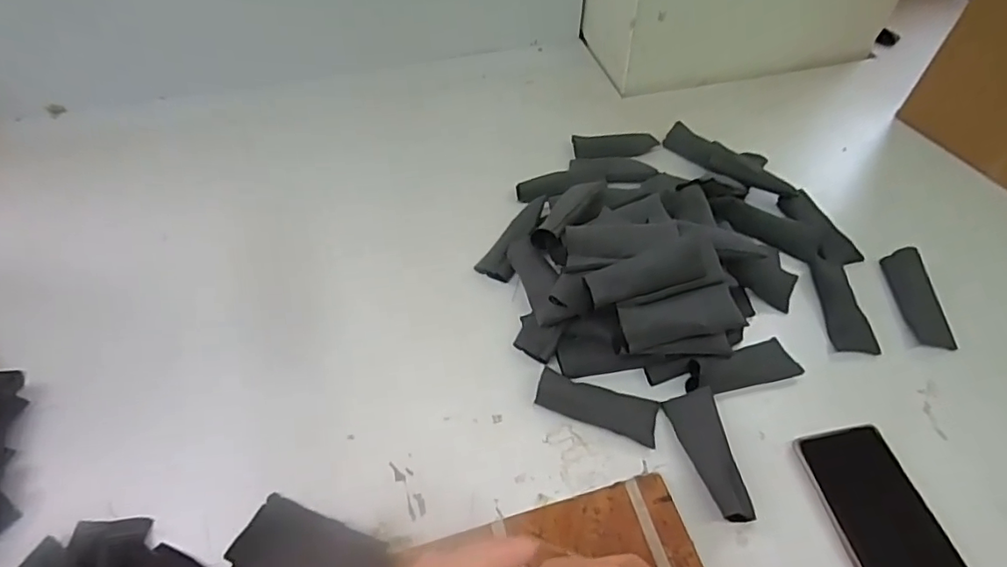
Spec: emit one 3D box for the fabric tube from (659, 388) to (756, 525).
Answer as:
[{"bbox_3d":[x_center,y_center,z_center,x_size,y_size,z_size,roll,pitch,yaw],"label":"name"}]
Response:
[{"bbox_3d":[0.171,0.137,0.449,0.038,0.016,0.104,-13,53,-9],"label":"fabric tube"}]

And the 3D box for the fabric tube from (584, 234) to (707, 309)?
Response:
[{"bbox_3d":[0.122,-0.010,0.467,0.110,0.023,0.034,-18,53,-14],"label":"fabric tube"}]

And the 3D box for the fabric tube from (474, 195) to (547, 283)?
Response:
[{"bbox_3d":[0.014,-0.051,0.573,0.035,0.018,0.104,28,72,21],"label":"fabric tube"}]

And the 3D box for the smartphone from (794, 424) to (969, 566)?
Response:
[{"bbox_3d":[0.292,0.187,0.414,0.075,0.011,0.159,-9,52,-5],"label":"smartphone"}]

